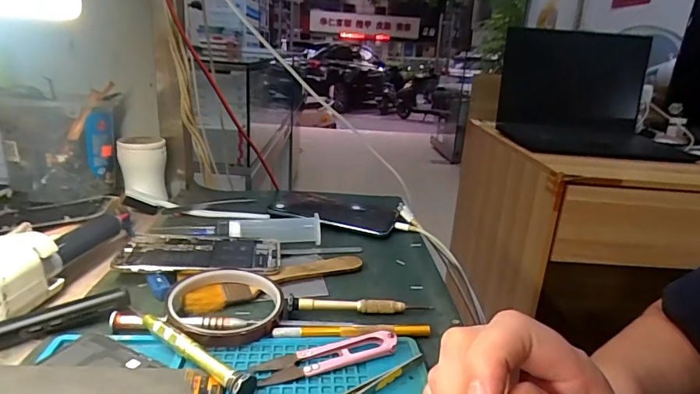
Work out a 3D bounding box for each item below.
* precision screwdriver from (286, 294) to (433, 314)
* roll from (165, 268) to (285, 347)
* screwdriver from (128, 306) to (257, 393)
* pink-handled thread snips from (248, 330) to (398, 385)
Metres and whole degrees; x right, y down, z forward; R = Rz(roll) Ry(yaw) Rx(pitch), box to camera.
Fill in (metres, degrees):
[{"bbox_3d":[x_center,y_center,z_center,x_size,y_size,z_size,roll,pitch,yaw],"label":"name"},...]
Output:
[{"bbox_3d":[0.008,0.085,0.356,0.115,0.012,0.008,2,19,-10],"label":"precision screwdriver"},{"bbox_3d":[-0.095,0.079,0.343,0.083,0.011,0.095,-2,20,-21],"label":"roll"},{"bbox_3d":[-0.105,0.096,0.292,0.122,0.015,0.018,18,23,34],"label":"screwdriver"},{"bbox_3d":[-0.014,0.104,0.297,0.095,0.011,0.023,-2,20,-21],"label":"pink-handled thread snips"}]

